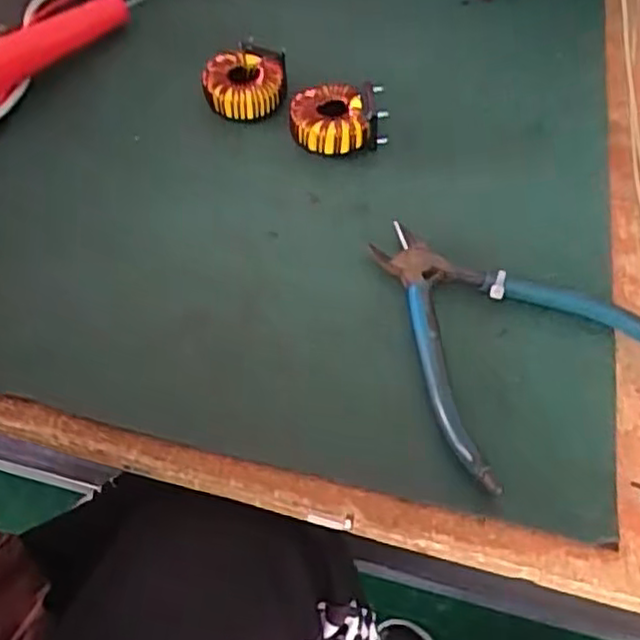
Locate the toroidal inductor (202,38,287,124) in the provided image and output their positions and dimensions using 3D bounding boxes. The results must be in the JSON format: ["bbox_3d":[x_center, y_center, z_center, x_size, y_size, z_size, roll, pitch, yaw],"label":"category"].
[{"bbox_3d":[-0.047,-0.144,0.415,0.049,0.036,0.041,-4,53,-4],"label":"toroidal inductor"}]

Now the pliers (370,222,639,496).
[{"bbox_3d":[0.084,-0.001,0.325,0.119,0.018,0.131,-28,58,-21],"label":"pliers"}]

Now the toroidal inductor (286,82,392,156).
[{"bbox_3d":[0.011,-0.118,0.398,0.055,0.035,0.040,0,53,-1],"label":"toroidal inductor"}]

